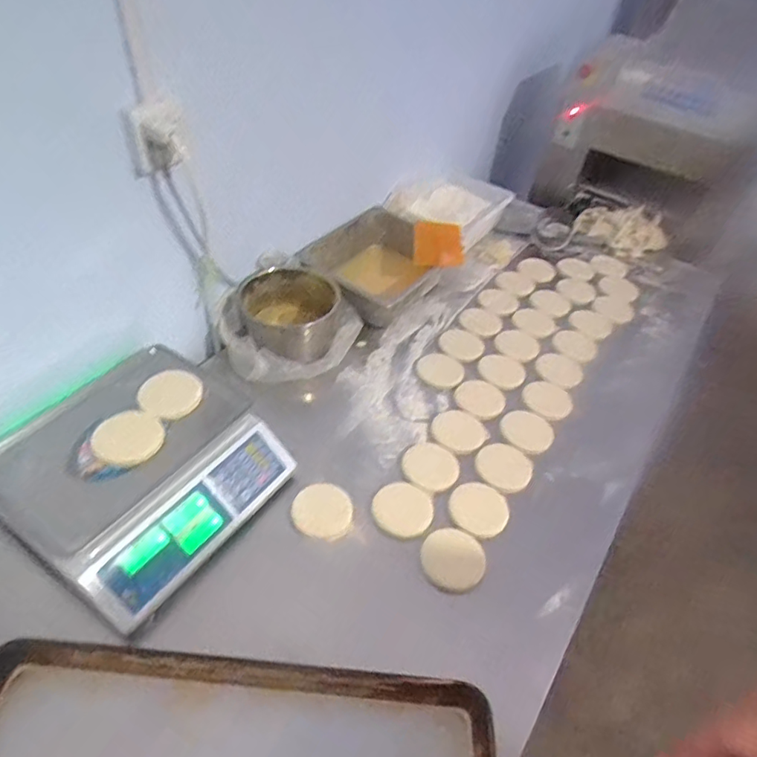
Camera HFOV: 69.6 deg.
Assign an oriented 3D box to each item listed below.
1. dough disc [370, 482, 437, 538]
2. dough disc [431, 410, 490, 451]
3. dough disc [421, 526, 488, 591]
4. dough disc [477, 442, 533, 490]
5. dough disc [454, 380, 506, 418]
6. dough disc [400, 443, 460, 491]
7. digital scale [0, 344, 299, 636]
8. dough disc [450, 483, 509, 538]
[{"bbox_3d":[0.040,0.207,0.874,0.094,0.008,0.088,4,46,-4],"label":"dough disc"},{"bbox_3d":[0.148,0.095,0.994,0.101,0.015,0.082,-12,49,-18],"label":"dough disc"},{"bbox_3d":[0.115,0.271,0.826,0.094,0.006,0.096,4,46,-4],"label":"dough disc"},{"bbox_3d":[0.223,0.156,0.964,0.098,0.005,0.086,28,56,4],"label":"dough disc"},{"bbox_3d":[0.201,0.039,1.068,0.101,0.009,0.090,-10,48,-16],"label":"dough disc"},{"bbox_3d":[0.091,0.147,0.931,0.094,0.016,0.086,4,46,-4],"label":"dough disc"},{"bbox_3d":[-0.357,0.134,0.822,0.329,0.101,0.345,29,50,20],"label":"digital scale"},{"bbox_3d":[0.166,0.214,0.898,0.095,0.007,0.097,4,46,-4],"label":"dough disc"}]

